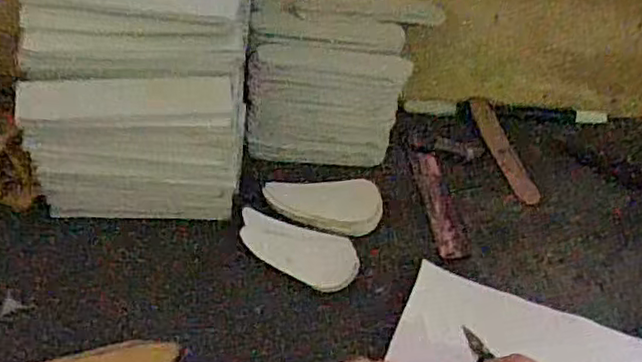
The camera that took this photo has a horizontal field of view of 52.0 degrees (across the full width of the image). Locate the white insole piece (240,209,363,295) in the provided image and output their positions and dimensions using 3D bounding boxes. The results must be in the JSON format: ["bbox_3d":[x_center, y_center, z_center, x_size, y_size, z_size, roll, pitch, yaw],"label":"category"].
[{"bbox_3d":[-0.013,0.039,0.383,0.071,0.013,0.031,18,53,9],"label":"white insole piece"}]

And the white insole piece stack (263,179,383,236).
[{"bbox_3d":[0.003,0.016,0.406,0.070,0.012,0.032,-3,53,-7],"label":"white insole piece stack"}]

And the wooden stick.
[{"bbox_3d":[0.127,-0.021,0.455,0.018,0.006,0.086,-12,60,-16],"label":"wooden stick"}]

